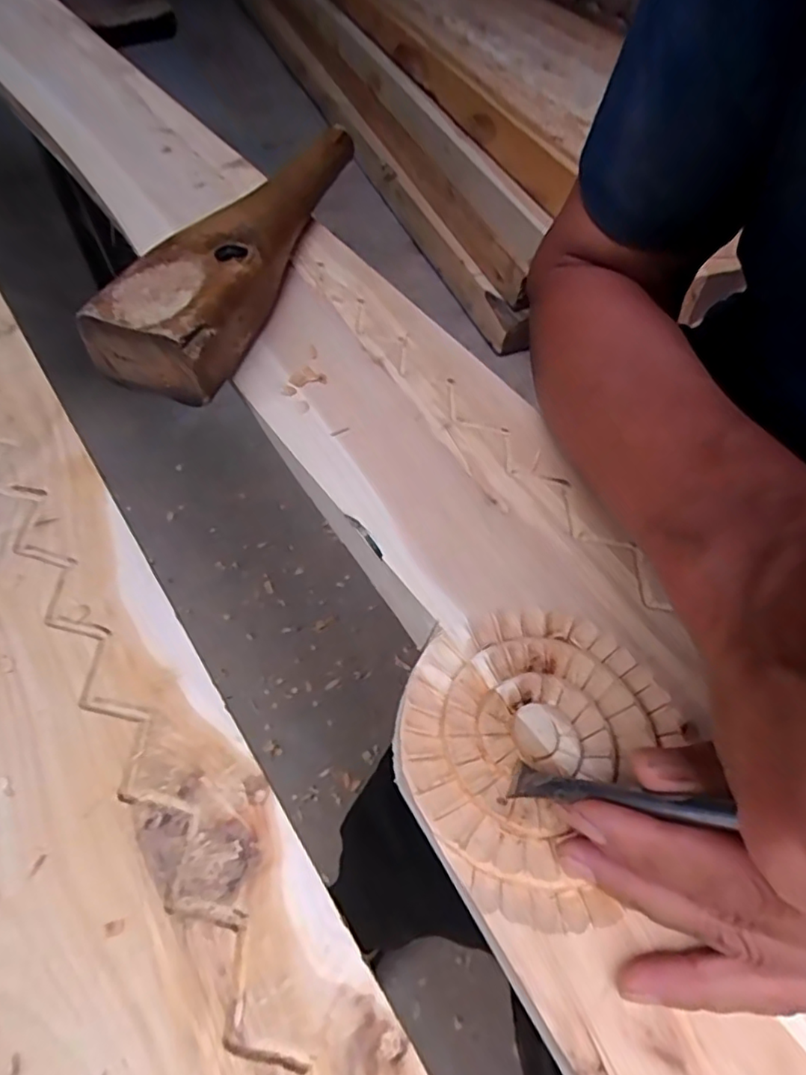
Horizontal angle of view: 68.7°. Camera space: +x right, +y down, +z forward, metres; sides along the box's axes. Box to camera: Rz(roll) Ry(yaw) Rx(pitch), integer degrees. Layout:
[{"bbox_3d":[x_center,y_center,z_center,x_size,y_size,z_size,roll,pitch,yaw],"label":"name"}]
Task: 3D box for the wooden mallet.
[{"bbox_3d":[-0.094,-0.195,0.373,0.060,0.051,0.272,15,58,6],"label":"wooden mallet"}]

